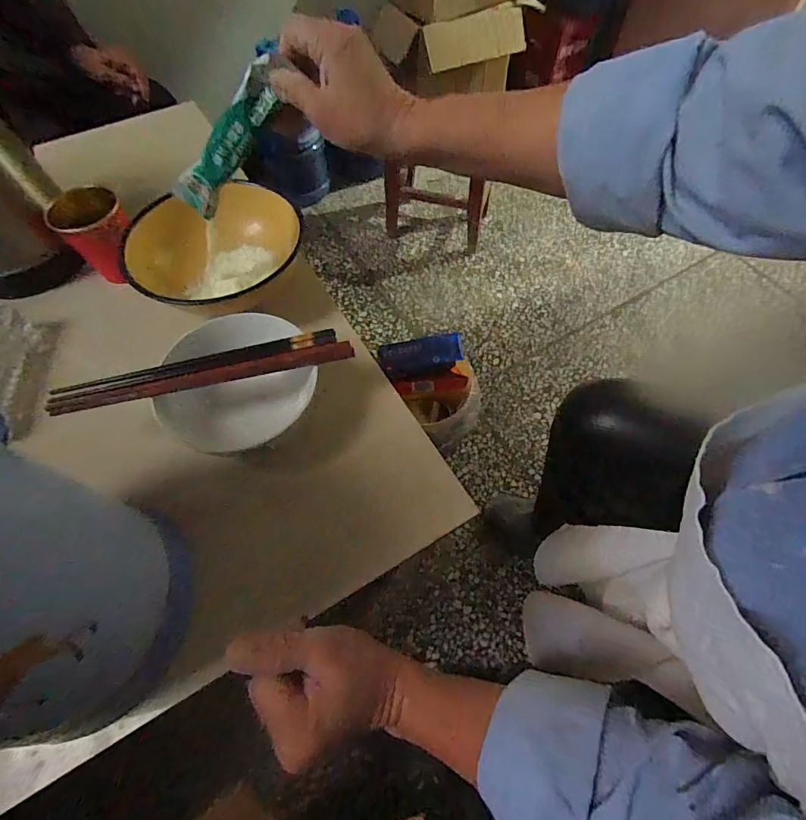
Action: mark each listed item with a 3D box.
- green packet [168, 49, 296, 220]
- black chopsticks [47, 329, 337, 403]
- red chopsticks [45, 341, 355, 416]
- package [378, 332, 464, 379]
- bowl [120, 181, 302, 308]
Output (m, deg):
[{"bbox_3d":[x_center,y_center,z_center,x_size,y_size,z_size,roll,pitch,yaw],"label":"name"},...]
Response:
[{"bbox_3d":[-0.143,-0.222,0.359,0.139,0.031,0.019,-39,59,28],"label":"green packet"},{"bbox_3d":[-0.172,-0.038,0.363,0.230,0.005,0.018,-14,62,-6],"label":"black chopsticks"},{"bbox_3d":[-0.163,-0.026,0.361,0.243,0.012,0.014,-14,62,-6],"label":"red chopsticks"},{"bbox_3d":[0.032,-0.095,0.754,0.144,0.026,0.067,-8,62,-3],"label":"package"},{"bbox_3d":[-0.187,-0.159,0.453,0.170,0.068,0.149,-38,67,-17],"label":"bowl"}]

